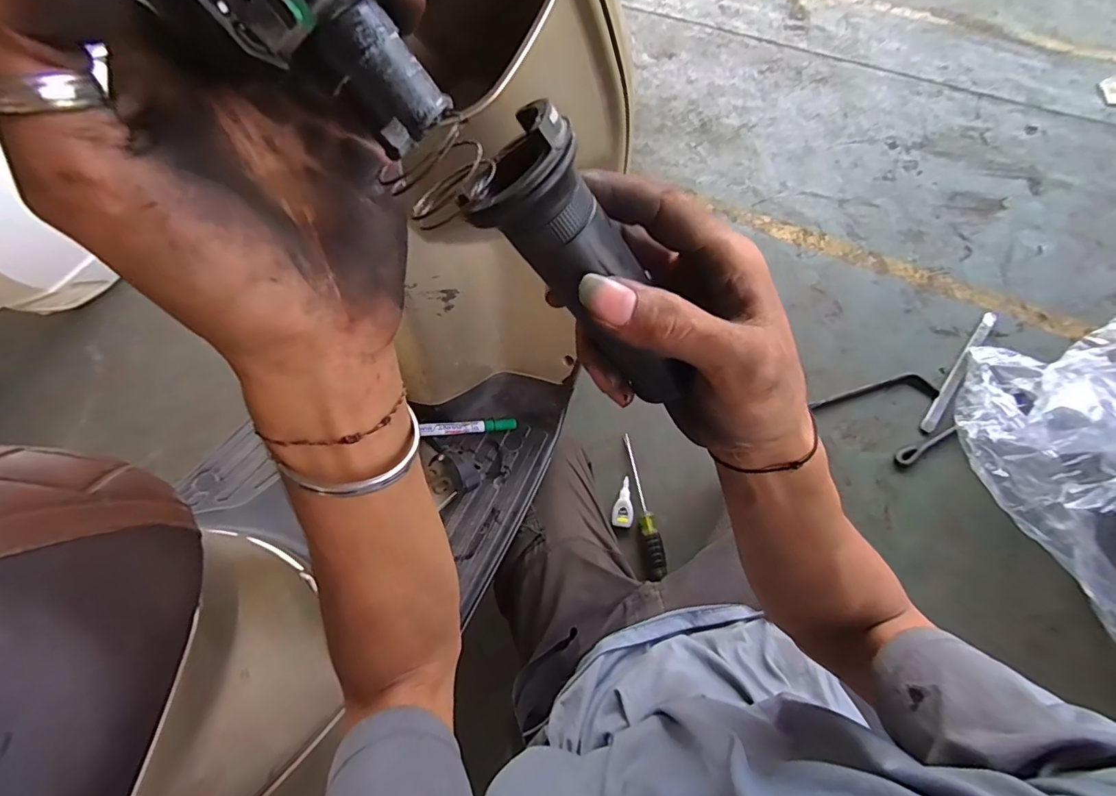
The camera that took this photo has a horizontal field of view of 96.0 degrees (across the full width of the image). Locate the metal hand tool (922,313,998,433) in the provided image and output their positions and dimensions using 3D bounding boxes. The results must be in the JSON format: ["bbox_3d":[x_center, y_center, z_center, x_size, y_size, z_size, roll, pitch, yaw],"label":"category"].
[{"bbox_3d":[0.751,-0.054,0.934,0.026,0.020,0.295,35,74,17],"label":"metal hand tool"}]

